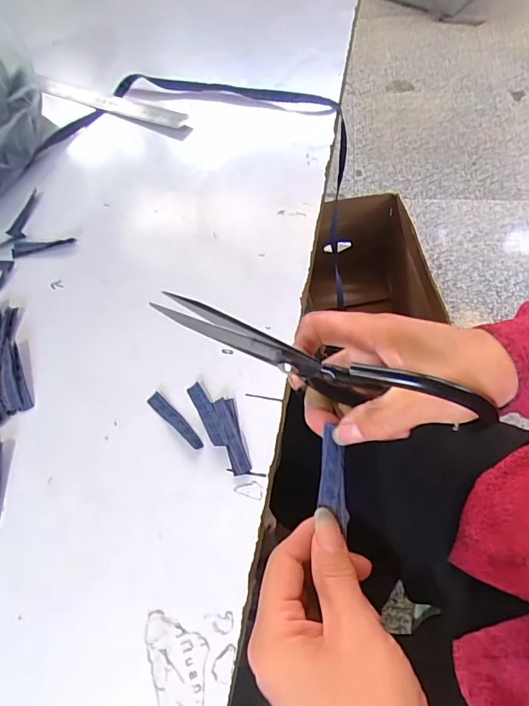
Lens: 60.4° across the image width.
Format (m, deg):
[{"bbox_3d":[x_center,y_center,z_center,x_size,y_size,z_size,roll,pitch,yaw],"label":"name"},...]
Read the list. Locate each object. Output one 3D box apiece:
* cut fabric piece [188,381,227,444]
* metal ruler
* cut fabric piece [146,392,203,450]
[{"bbox_3d":[-0.040,0.043,0.326,0.013,0.006,0.054,-26,62,-12],"label":"cut fabric piece"},{"bbox_3d":[-0.185,-0.301,0.539,0.207,0.008,0.029,23,64,15],"label":"metal ruler"},{"bbox_3d":[-0.064,0.049,0.327,0.056,0.004,0.010,38,60,26],"label":"cut fabric piece"}]

